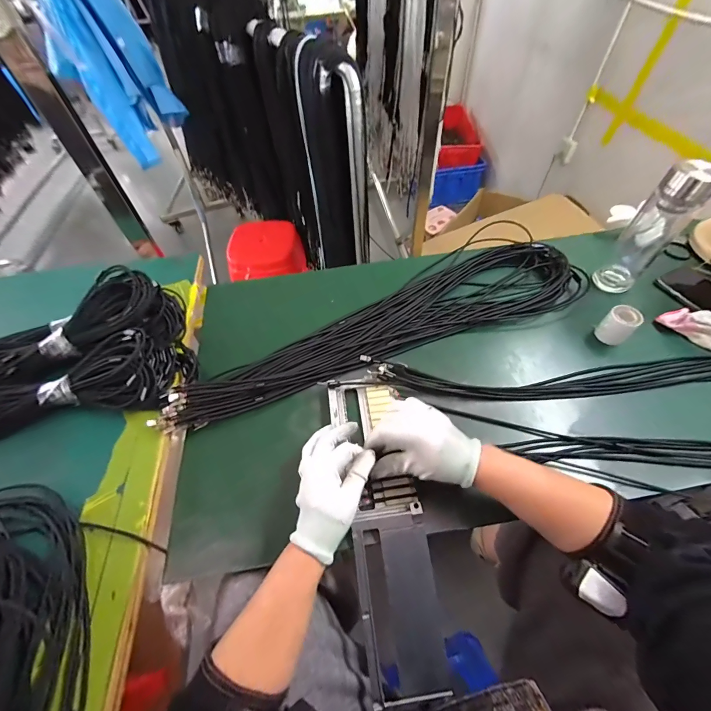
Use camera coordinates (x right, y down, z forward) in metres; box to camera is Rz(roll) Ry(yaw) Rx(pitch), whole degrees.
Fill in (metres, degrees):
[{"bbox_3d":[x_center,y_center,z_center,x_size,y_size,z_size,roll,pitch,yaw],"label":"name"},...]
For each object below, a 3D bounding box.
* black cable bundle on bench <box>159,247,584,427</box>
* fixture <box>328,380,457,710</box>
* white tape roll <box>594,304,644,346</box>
[{"bbox_3d":[0.055,-0.047,0.569,0.749,0.037,0.151,-20,56,-11],"label":"black cable bundle on bench"},{"bbox_3d":[0.036,0.204,0.417,0.098,0.046,0.383,-10,64,-4],"label":"fixture"},{"bbox_3d":[0.434,-0.050,0.539,0.043,0.055,0.043,-1,55,2],"label":"white tape roll"}]

